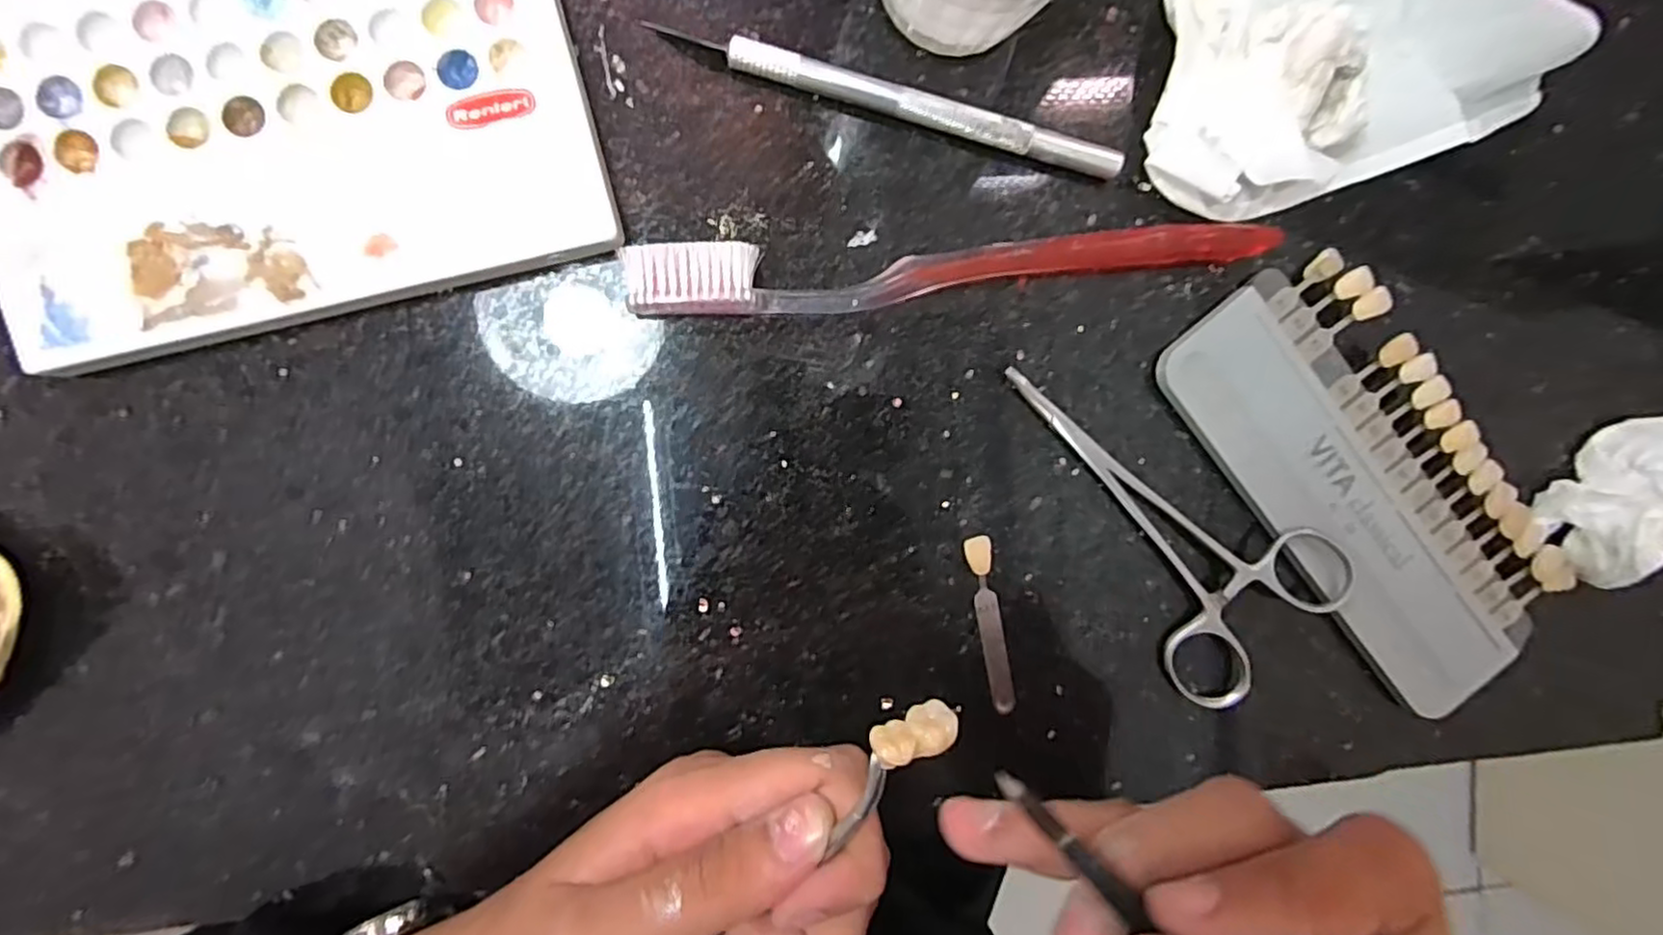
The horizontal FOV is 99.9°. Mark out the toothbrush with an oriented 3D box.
[{"bbox_3d":[0.037,-0.057,0.202,0.186,0.012,0.019,-4,96,-5],"label":"toothbrush"}]

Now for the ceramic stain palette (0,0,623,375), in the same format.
[{"bbox_3d":[-0.141,-0.088,0.185,0.151,0.012,0.094,-14,96,-3],"label":"ceramic stain palette"}]

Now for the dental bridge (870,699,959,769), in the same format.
[{"bbox_3d":[0.017,0.055,0.146,0.018,0.010,0.007,-12,96,-4],"label":"dental bridge"}]

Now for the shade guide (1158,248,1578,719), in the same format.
[{"bbox_3d":[0.167,0.005,0.218,0.067,0.009,0.146,-40,97,0],"label":"shade guide"}]

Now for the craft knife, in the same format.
[{"bbox_3d":[0.019,-0.104,0.199,0.131,0.009,0.009,14,94,-6],"label":"craft knife"}]

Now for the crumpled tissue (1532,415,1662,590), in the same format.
[{"bbox_3d":[0.251,0.005,0.214,0.031,0.023,0.061,41,91,-7],"label":"crumpled tissue"}]

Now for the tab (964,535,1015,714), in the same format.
[{"bbox_3d":[0.049,0.049,0.215,0.008,0.004,0.056,-11,96,-4],"label":"tab"}]

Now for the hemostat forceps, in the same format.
[{"bbox_3d":[0.111,0.010,0.214,0.062,0.010,0.122,-30,97,-2],"label":"hemostat forceps"}]

